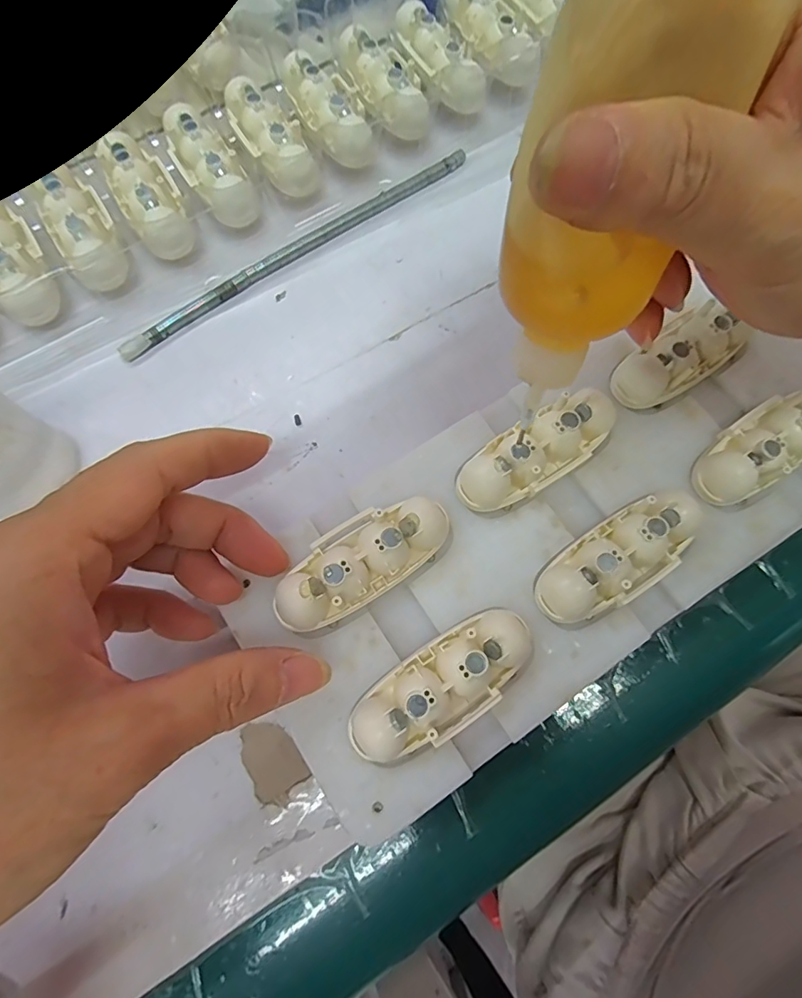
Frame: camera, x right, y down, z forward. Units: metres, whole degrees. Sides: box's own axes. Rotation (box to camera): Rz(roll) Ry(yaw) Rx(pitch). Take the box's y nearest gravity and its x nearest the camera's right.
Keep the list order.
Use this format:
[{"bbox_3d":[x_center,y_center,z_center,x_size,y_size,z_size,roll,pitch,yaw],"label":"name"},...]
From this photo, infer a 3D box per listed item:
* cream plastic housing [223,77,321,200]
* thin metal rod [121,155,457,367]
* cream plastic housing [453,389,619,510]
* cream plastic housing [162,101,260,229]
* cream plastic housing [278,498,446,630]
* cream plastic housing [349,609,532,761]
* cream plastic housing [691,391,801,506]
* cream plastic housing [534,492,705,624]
[{"bbox_3d":[-0.059,-0.163,0.231,0.022,0.016,0.058,-30,77,-10],"label":"cream plastic housing"},{"bbox_3d":[-0.043,-0.115,0.228,0.182,0.008,0.008,-36,78,-11],"label":"thin metal rod"},{"bbox_3d":[0.048,-0.017,0.180,0.061,0.014,0.023,-31,78,-7],"label":"cream plastic housing"},{"bbox_3d":[-0.084,-0.147,0.226,0.023,0.016,0.056,-34,78,-11],"label":"cream plastic housing"},{"bbox_3d":[-0.013,0.019,0.169,0.061,0.019,0.026,-34,78,-8],"label":"cream plastic housing"},{"bbox_3d":[0.014,0.057,0.159,0.061,0.019,0.025,-32,78,-7],"label":"cream plastic housing"},{"bbox_3d":[0.132,-0.020,0.184,0.058,0.017,0.023,-30,77,-10],"label":"cream plastic housing"},{"bbox_3d":[0.073,0.020,0.170,0.058,0.015,0.025,-32,78,-7],"label":"cream plastic housing"}]

